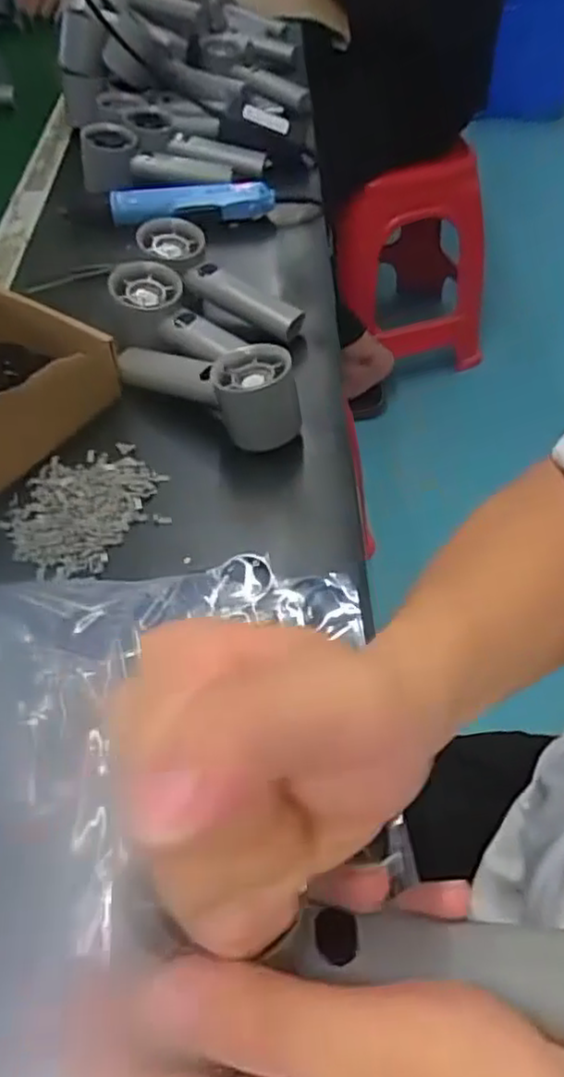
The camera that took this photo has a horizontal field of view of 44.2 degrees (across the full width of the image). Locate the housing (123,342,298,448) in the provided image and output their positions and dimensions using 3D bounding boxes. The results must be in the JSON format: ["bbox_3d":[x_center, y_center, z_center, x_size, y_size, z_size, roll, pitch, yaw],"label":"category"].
[{"bbox_3d":[-0.053,-0.118,0.514,0.159,0.055,0.053,28,57,23],"label":"housing"}]

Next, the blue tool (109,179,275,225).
[{"bbox_3d":[-0.090,-0.337,0.693,0.160,0.024,0.036,-3,51,1],"label":"blue tool"}]

